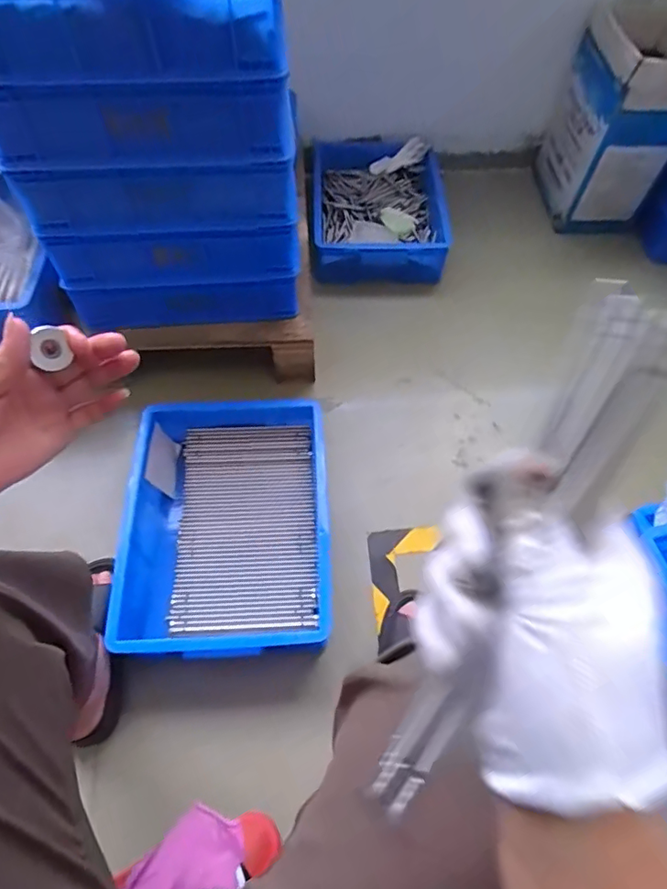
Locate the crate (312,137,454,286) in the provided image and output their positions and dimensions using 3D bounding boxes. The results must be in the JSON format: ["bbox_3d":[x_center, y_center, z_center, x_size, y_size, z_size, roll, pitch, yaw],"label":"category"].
[{"bbox_3d":[0.118,-0.587,1.275,0.318,0.119,0.429,0,59,-1],"label":"crate"}]

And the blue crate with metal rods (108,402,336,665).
[{"bbox_3d":[-0.168,0.134,0.866,0.310,0.135,0.416,-2,59,-2],"label":"blue crate with metal rods"}]

